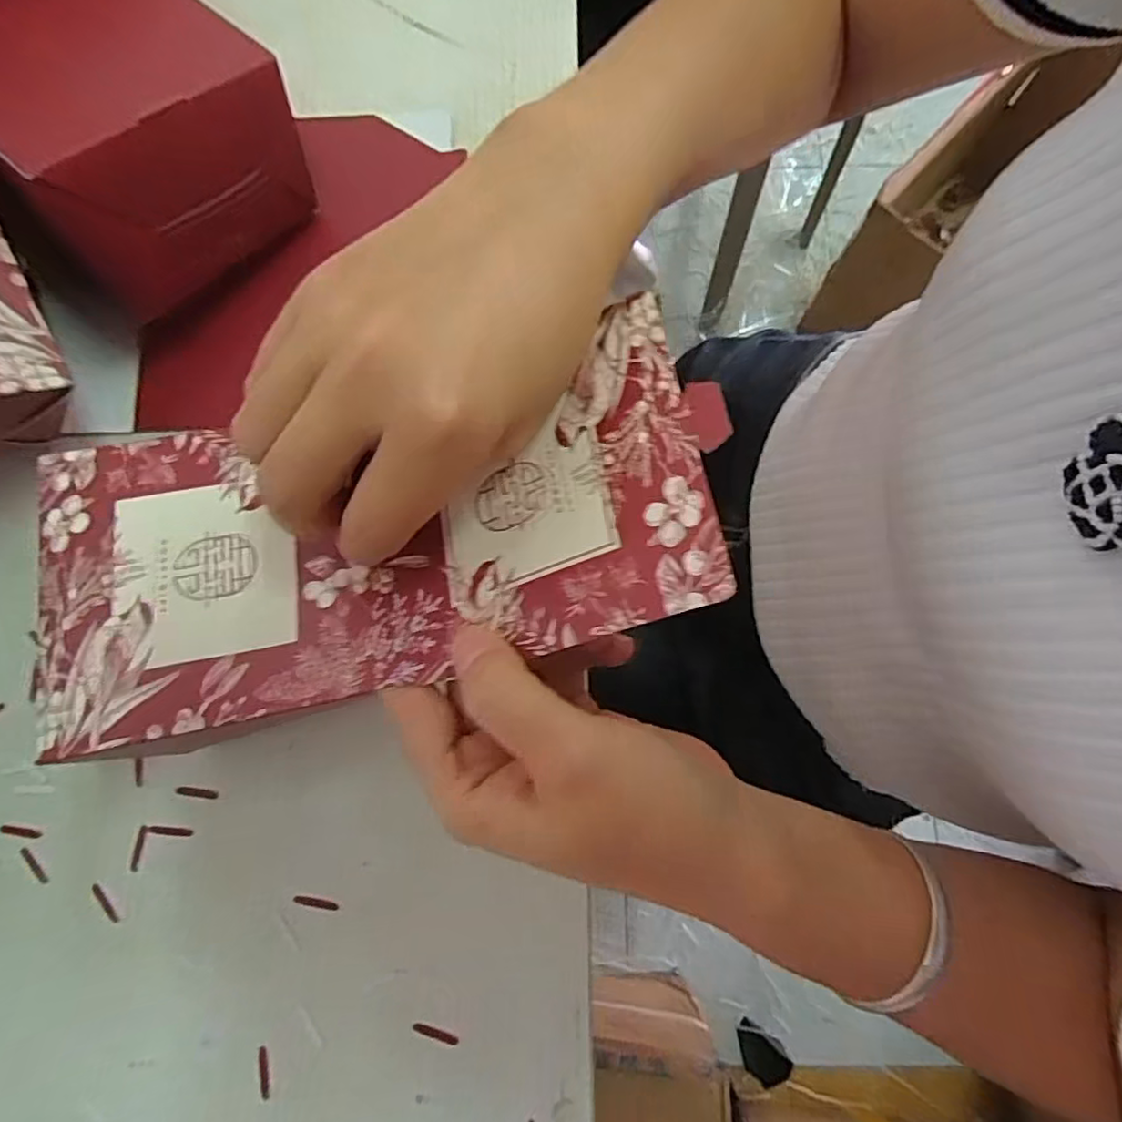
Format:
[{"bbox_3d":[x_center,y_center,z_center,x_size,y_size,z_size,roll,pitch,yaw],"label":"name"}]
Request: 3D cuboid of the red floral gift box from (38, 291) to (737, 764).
[{"bbox_3d":[-0.060,-0.008,0.191,0.208,0.024,0.101,-11,79,9],"label":"red floral gift box"}]

